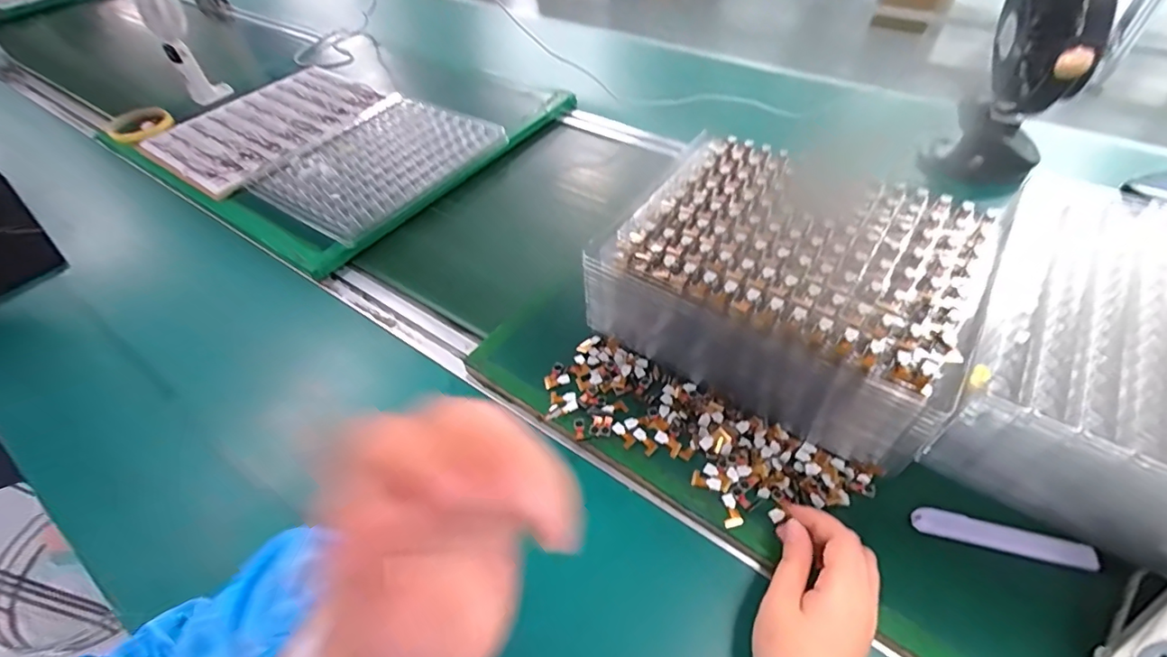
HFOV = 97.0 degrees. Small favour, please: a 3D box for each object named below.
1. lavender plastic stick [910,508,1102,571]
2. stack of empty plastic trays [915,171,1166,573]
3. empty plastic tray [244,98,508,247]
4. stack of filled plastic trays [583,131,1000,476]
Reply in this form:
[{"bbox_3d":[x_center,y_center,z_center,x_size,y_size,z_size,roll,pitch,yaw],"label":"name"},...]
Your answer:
[{"bbox_3d":[0.290,0.144,0.356,0.112,0.009,0.017,10,51,11],"label":"lavender plastic stick"},{"bbox_3d":[0.429,0.021,0.387,0.238,0.081,0.290,25,56,22],"label":"stack of empty plastic trays"},{"bbox_3d":[-0.294,-0.238,0.721,0.250,0.028,0.273,26,56,23],"label":"empty plastic tray"},{"bbox_3d":[0.176,-0.042,0.458,0.275,0.104,0.216,29,57,25],"label":"stack of filled plastic trays"}]

